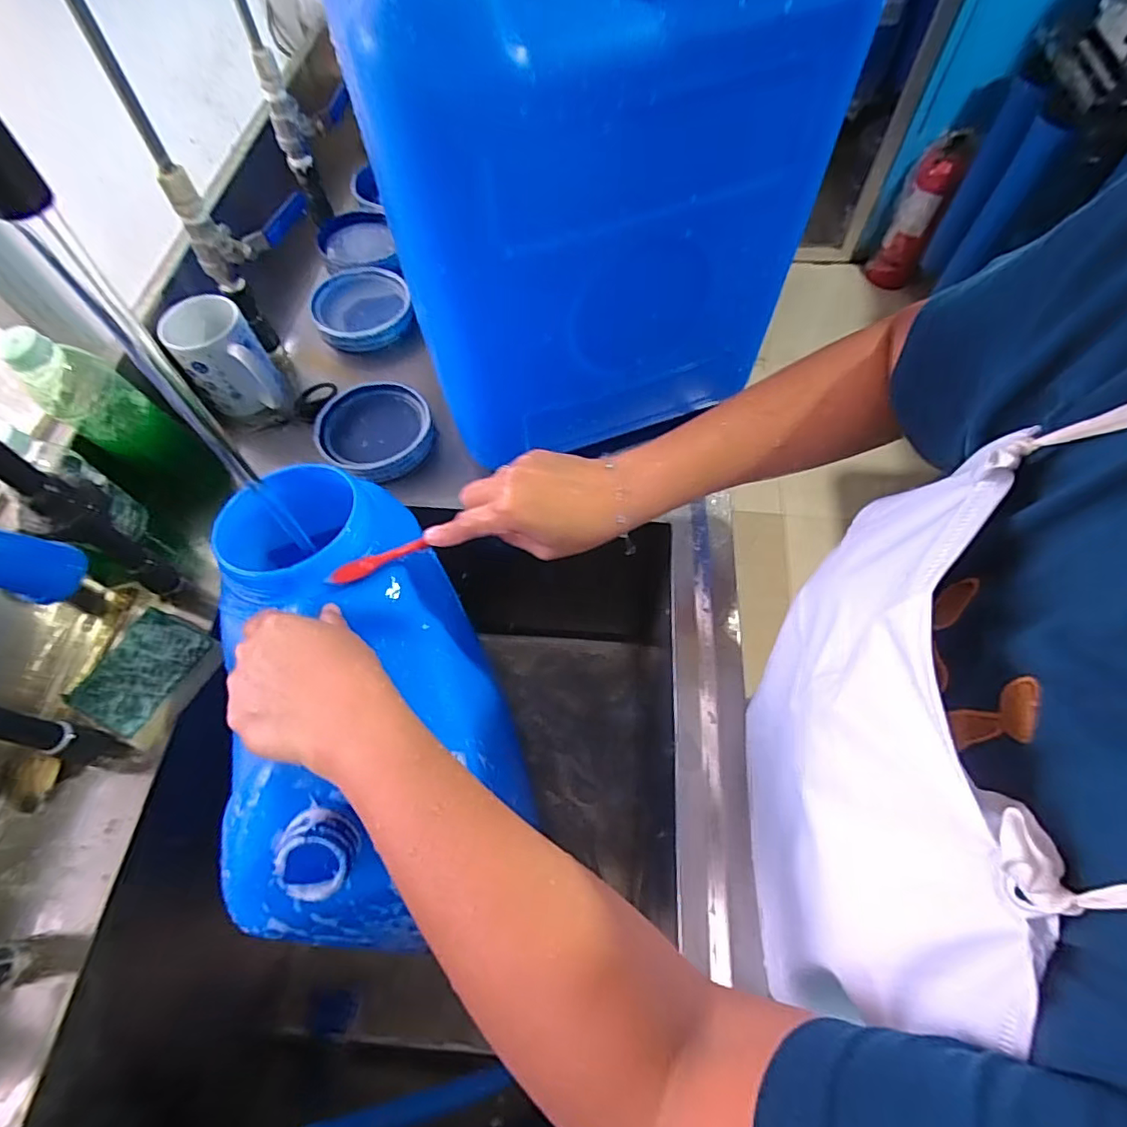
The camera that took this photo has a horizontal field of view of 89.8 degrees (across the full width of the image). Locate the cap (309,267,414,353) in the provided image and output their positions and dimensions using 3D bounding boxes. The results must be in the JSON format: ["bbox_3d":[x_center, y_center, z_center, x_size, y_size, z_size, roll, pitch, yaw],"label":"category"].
[{"bbox_3d":[-0.245,-0.315,0.691,0.111,0.037,0.131,-18,64,-5],"label":"cap"}]

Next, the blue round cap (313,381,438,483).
[{"bbox_3d":[-0.198,-0.142,0.606,0.115,0.031,0.114,-2,63,3],"label":"blue round cap"}]

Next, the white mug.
[{"bbox_3d":[-0.357,-0.213,0.594,0.076,0.098,0.089,-31,66,-12],"label":"white mug"}]

